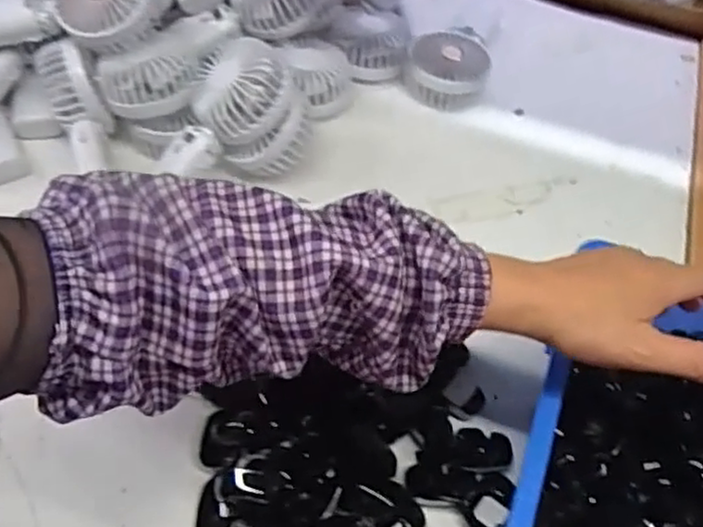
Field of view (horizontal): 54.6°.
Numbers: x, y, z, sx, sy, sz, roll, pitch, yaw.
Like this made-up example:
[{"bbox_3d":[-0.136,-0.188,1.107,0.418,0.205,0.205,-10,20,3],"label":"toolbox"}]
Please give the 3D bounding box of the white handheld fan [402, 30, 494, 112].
[{"bbox_3d":[0.101,-0.206,0.714,0.088,0.051,0.089,17,56,8],"label":"white handheld fan"}]

